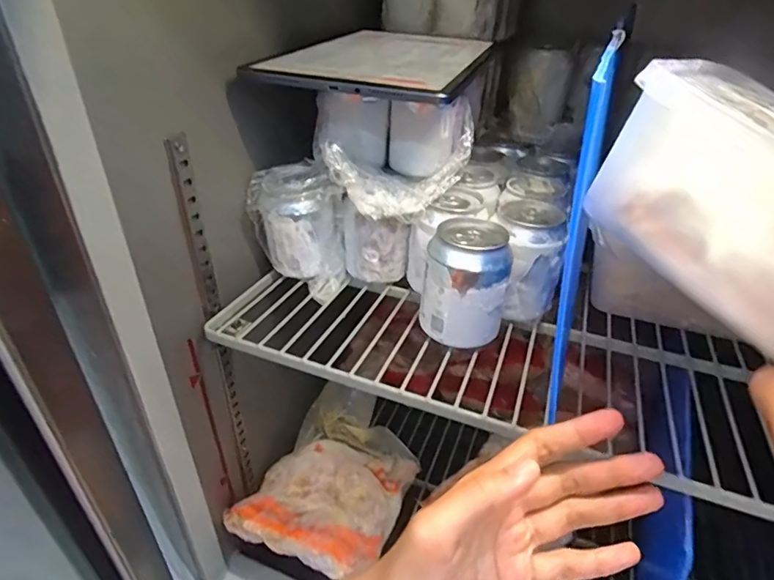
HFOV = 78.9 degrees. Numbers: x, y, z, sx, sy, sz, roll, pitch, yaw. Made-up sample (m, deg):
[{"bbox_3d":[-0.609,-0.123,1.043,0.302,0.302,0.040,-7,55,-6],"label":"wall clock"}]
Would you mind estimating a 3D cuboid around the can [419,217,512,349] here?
[{"bbox_3d":[0.061,-0.006,0.371,0.066,0.084,0.057,8,33,11],"label":"can"}]

